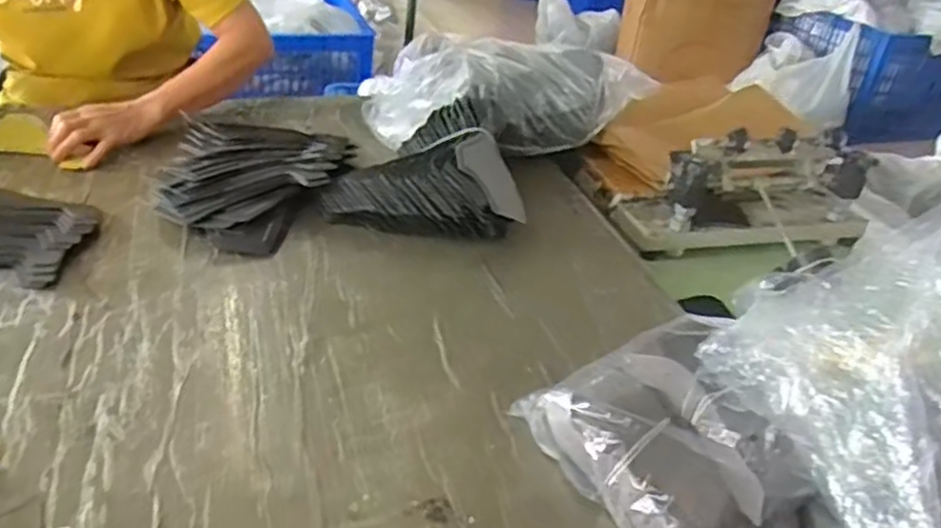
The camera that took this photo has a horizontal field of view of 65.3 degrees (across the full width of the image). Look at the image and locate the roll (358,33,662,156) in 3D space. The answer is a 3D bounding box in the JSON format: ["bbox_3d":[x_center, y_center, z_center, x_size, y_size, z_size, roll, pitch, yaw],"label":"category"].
[{"bbox_3d":[0.071,-0.263,1.099,0.434,0.109,0.230,-12,38,-22],"label":"roll"}]

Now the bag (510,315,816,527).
[{"bbox_3d":[0.163,0.138,0.587,0.164,0.103,0.221,-17,40,-31],"label":"bag"}]

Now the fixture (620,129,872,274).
[{"bbox_3d":[0.396,-0.090,1.008,0.361,0.142,0.137,-5,35,-17],"label":"fixture"}]

